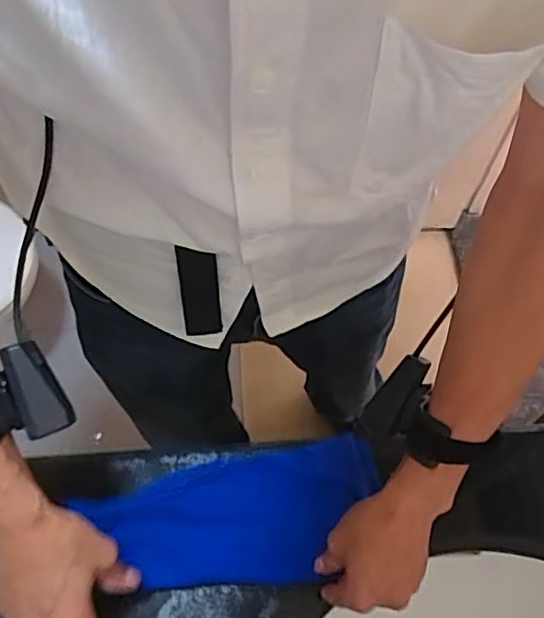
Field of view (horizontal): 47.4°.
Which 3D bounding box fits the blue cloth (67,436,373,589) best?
[{"bbox_3d":[-0.032,0.201,0.590,0.266,0.020,0.115,-10,73,-5],"label":"blue cloth"}]

